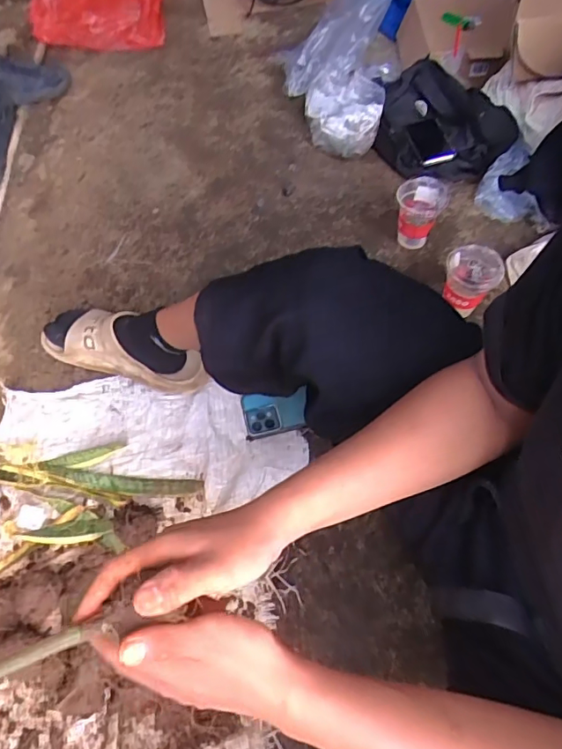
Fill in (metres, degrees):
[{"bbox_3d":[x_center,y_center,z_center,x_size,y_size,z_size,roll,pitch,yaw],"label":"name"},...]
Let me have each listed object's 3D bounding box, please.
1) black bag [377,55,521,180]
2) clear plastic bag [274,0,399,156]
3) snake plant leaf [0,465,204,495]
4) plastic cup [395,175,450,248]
[{"bbox_3d":[0.364,-0.568,1.136,0.272,0.088,0.292,13,60,9],"label":"black bag"},{"bbox_3d":[0.137,-0.761,1.227,0.260,0.127,0.554,4,59,4],"label":"clear plastic bag"},{"bbox_3d":[-0.282,0.162,0.782,0.324,0.013,0.034,4,59,4],"label":"snake plant leaf"},{"bbox_3d":[0.259,-0.303,0.970,0.090,0.116,0.082,-1,59,1],"label":"plastic cup"}]

